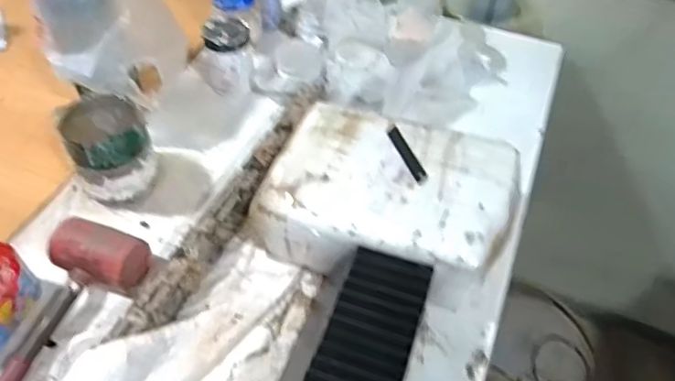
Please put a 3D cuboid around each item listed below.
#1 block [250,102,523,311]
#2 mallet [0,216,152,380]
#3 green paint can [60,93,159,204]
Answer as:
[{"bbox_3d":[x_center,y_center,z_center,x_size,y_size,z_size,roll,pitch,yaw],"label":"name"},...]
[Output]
[{"bbox_3d":[0.066,0.020,0.697,0.283,0.117,0.205,17,51,12],"label":"block"},{"bbox_3d":[-0.305,0.157,0.601,0.108,0.062,0.265,8,50,5],"label":"mallet"},{"bbox_3d":[-0.298,-0.053,0.735,0.101,0.114,0.092,-15,52,-15],"label":"green paint can"}]

